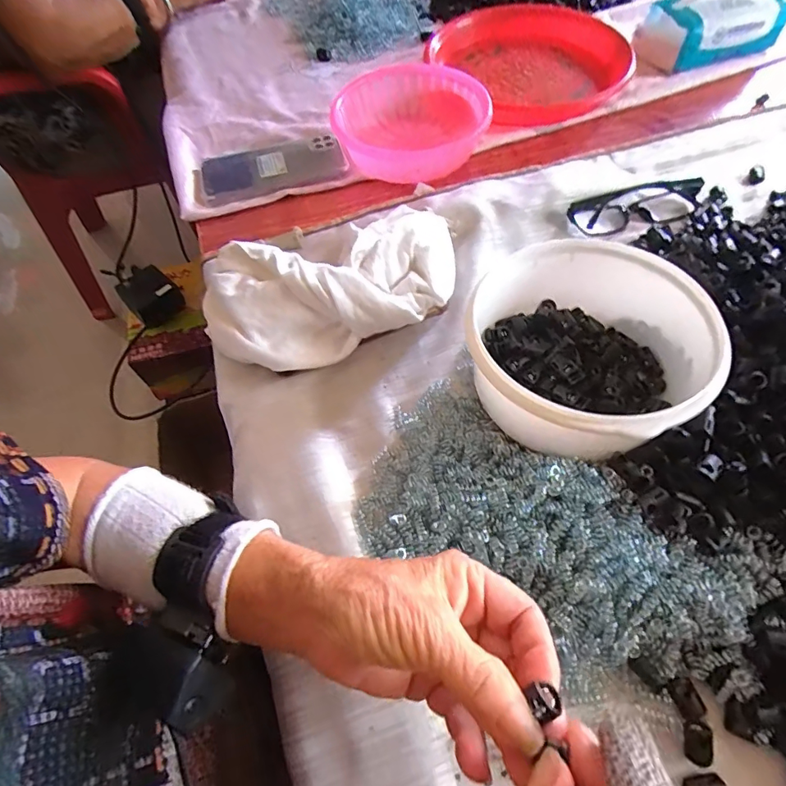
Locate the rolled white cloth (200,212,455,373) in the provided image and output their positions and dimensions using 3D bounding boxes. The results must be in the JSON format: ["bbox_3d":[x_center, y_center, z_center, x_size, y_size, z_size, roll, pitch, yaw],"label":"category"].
[{"bbox_3d":[-0.045,-0.093,0.402,0.222,0.063,0.122,-19,60,-7],"label":"rolled white cloth"}]

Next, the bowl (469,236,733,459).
[{"bbox_3d":[0.140,-0.030,0.342,0.150,0.090,0.161,-2,59,3],"label":"bowl"}]

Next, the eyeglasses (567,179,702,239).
[{"bbox_3d":[0.245,-0.188,0.461,0.143,0.026,0.046,-15,59,-5],"label":"eyeglasses"}]

